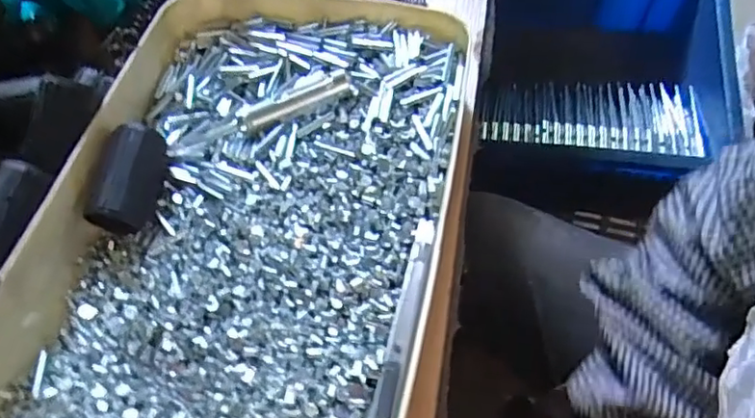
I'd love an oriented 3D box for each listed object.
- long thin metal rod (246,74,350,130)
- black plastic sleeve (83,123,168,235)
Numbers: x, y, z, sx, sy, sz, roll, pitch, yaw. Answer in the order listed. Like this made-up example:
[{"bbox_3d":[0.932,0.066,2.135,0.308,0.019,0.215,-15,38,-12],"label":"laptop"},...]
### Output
[{"bbox_3d":[-0.051,-0.067,0.380,0.070,0.011,0.011,-21,58,8],"label":"long thin metal rod"},{"bbox_3d":[-0.156,-0.017,0.367,0.035,0.037,0.062,3,58,7],"label":"black plastic sleeve"}]

